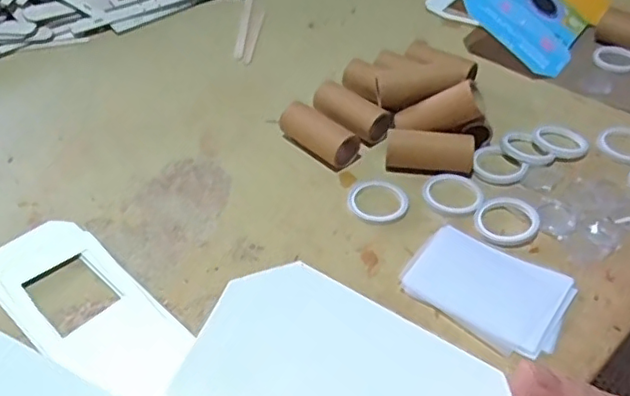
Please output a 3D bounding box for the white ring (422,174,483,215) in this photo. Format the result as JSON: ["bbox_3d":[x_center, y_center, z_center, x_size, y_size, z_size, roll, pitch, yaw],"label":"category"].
[{"bbox_3d":[0.113,-0.005,0.484,0.047,0.004,0.044,0,44,0],"label":"white ring"}]

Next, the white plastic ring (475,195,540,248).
[{"bbox_3d":[0.149,0.016,0.457,0.047,0.007,0.052,22,48,21],"label":"white plastic ring"}]

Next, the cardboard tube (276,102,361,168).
[{"bbox_3d":[0.002,-0.059,0.521,0.071,0.027,0.031,32,52,29],"label":"cardboard tube"}]

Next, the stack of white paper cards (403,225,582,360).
[{"bbox_3d":[0.119,0.060,0.411,0.104,0.006,0.079,24,49,23],"label":"stack of white paper cards"}]

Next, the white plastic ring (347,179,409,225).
[{"bbox_3d":[0.051,0.002,0.479,0.048,0.005,0.050,0,44,0],"label":"white plastic ring"}]

